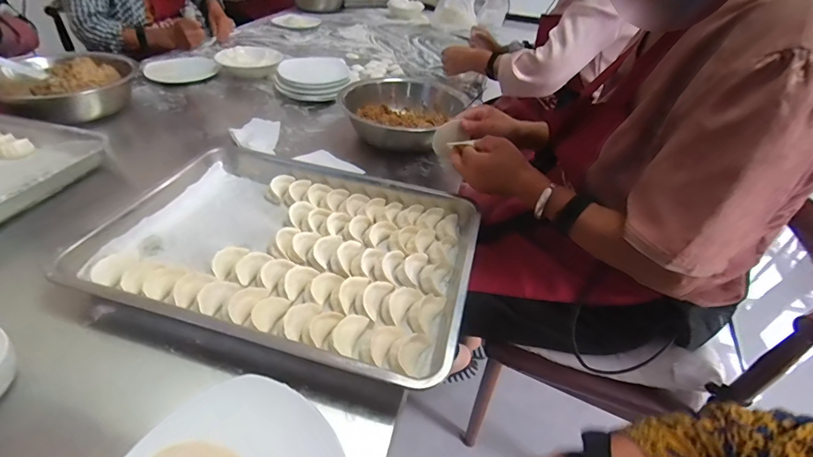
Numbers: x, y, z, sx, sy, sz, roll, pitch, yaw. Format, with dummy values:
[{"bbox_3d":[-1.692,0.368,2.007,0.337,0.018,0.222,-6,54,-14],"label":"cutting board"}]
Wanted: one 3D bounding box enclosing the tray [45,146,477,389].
[{"bbox_3d":[-0.156,0.017,0.554,0.479,0.051,0.350,13,40,8],"label":"tray"}]

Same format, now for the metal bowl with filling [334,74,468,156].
[{"bbox_3d":[-0.005,-0.258,0.872,0.214,0.104,0.259,31,45,27],"label":"metal bowl with filling"}]

